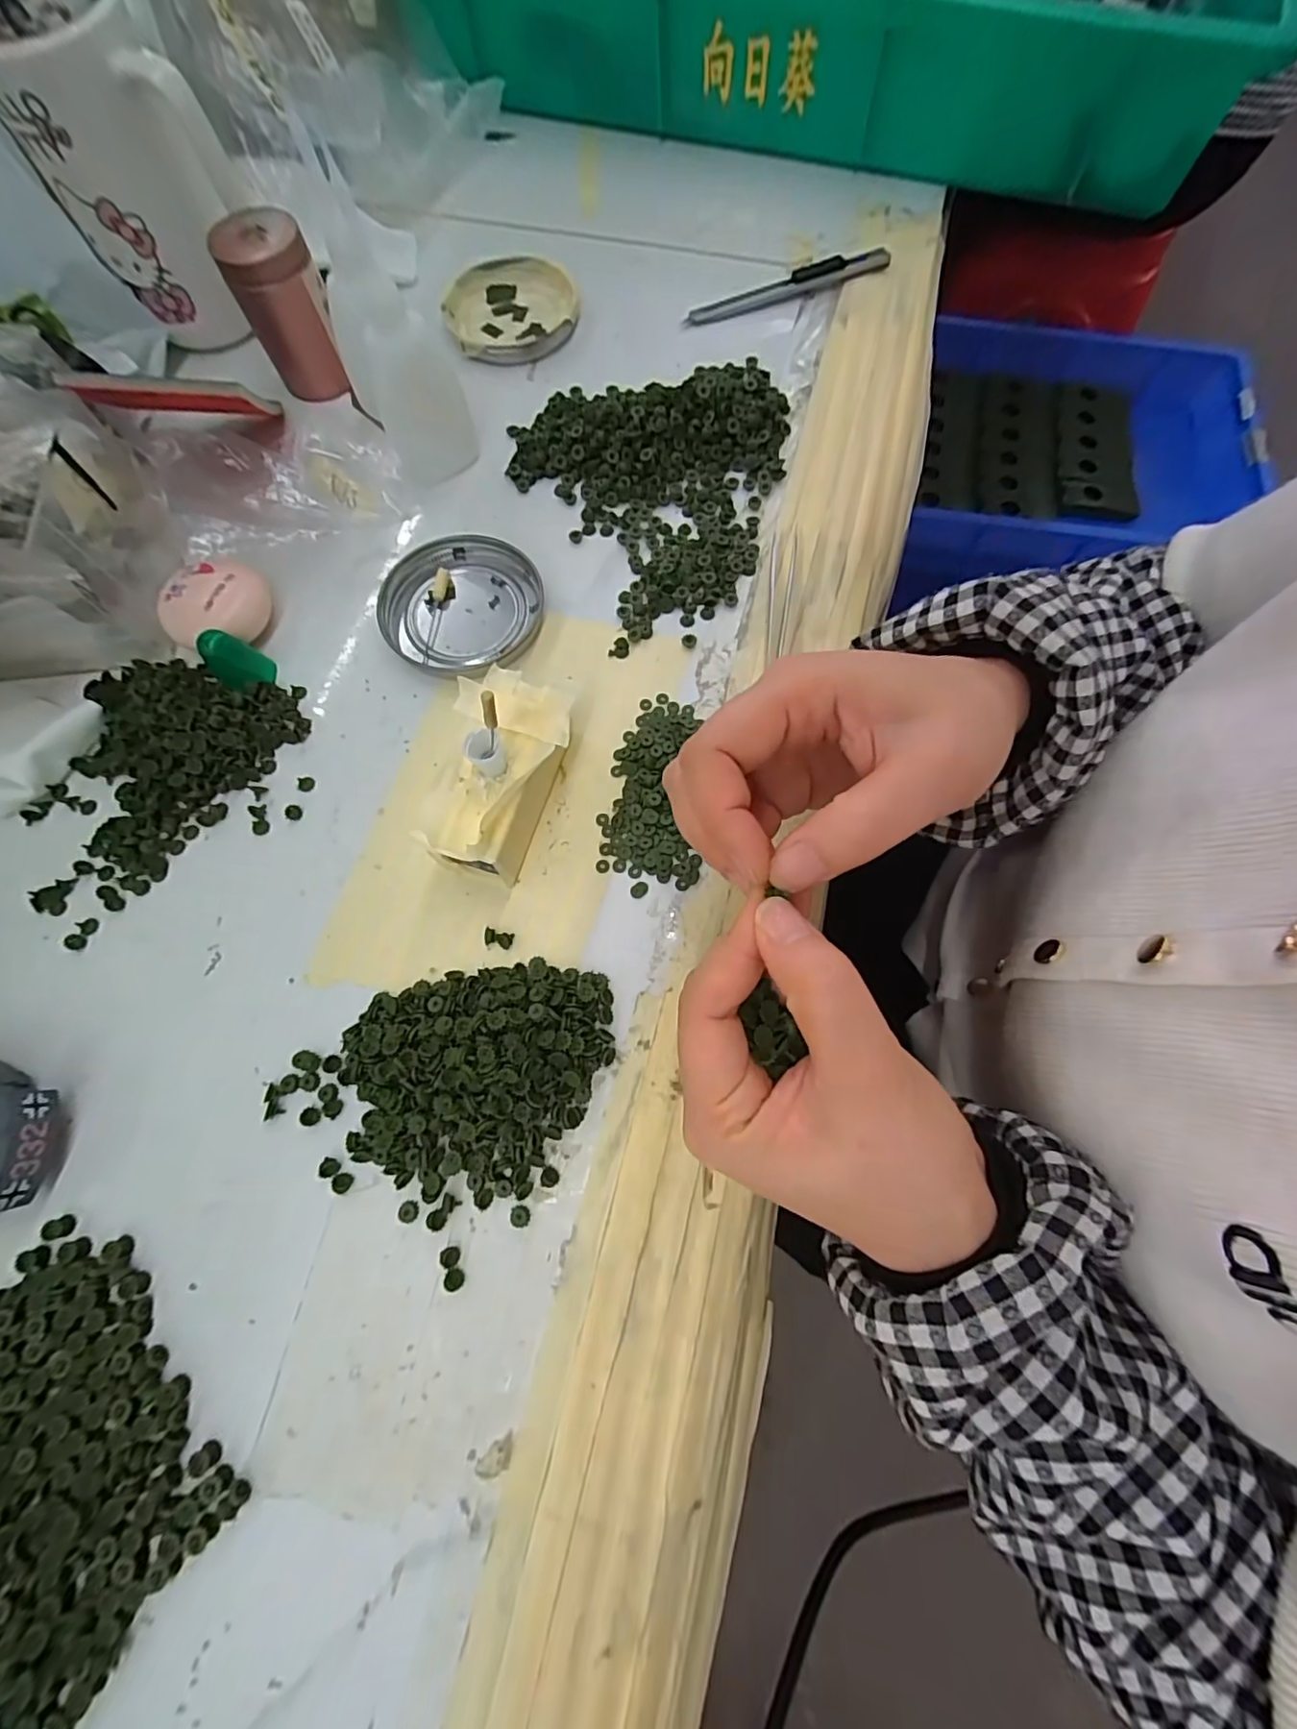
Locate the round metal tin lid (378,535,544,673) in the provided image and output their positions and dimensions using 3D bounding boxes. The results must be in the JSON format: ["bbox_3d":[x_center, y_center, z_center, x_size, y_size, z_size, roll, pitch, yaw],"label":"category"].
[{"bbox_3d":[-0.092,-0.131,0.290,0.073,0.010,0.073,0,73,1],"label":"round metal tin lid"}]

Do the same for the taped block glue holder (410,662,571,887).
[{"bbox_3d":[-0.061,-0.036,0.247,0.047,0.036,0.085,14,74,5],"label":"taped block glue holder"}]

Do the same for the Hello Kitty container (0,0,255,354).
[{"bbox_3d":[-0.264,-0.355,0.288,0.077,0.130,0.087,-39,76,-10],"label":"Hello Kitty container"}]

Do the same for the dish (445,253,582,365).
[{"bbox_3d":[-0.084,-0.338,0.355,0.077,0.012,0.079,0,73,1],"label":"dish"}]

